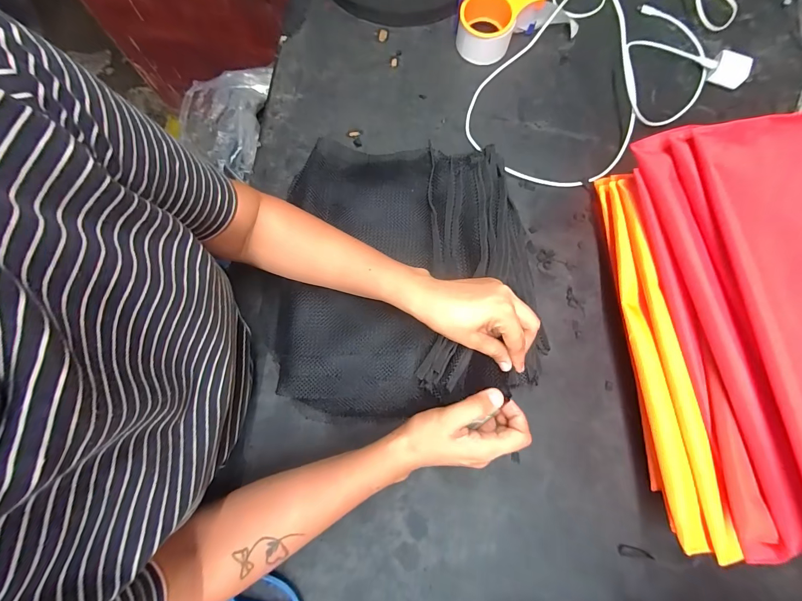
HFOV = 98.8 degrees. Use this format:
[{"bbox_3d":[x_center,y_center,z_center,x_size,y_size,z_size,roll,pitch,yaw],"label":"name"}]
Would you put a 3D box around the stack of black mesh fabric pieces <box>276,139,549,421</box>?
[{"bbox_3d":[0.007,-0.041,0.401,0.295,0.076,0.332,0,75,-1],"label":"stack of black mesh fabric pieces"}]

